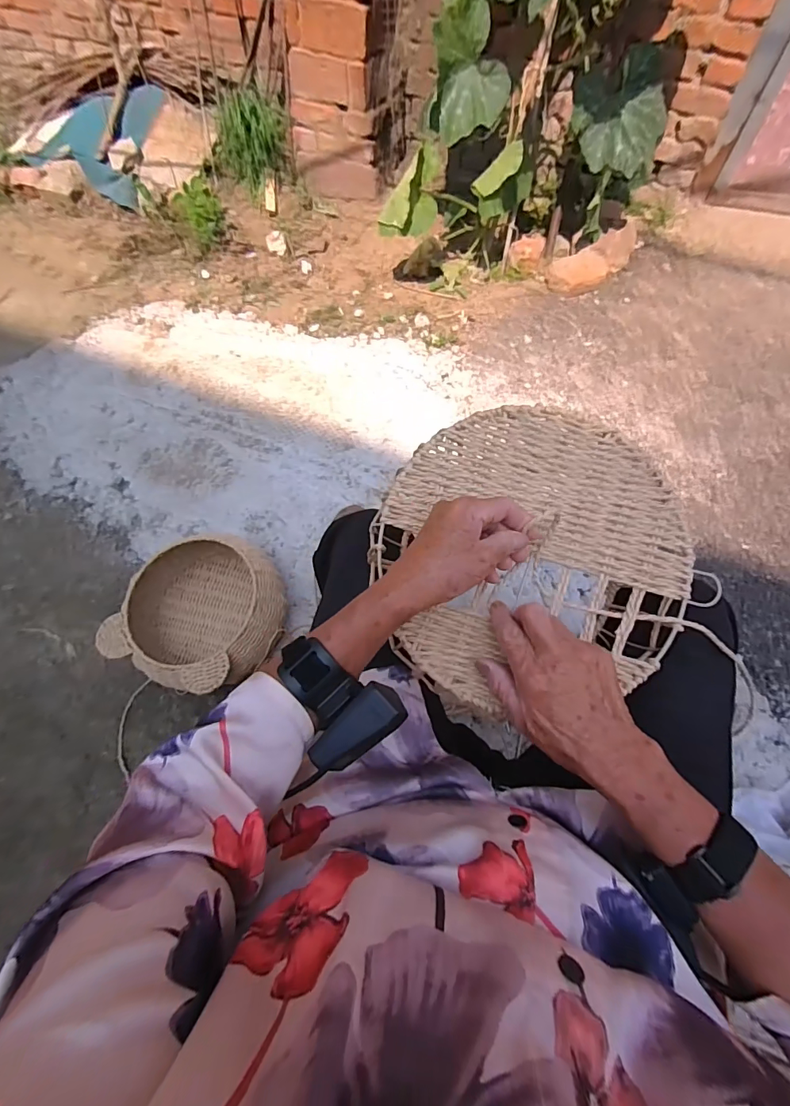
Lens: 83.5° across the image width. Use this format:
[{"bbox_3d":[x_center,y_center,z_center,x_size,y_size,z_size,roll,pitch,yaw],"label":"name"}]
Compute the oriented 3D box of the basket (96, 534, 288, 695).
[{"bbox_3d":[-0.364,0.114,0.840,0.254,0.159,0.271,1,60,-2],"label":"basket"}]

